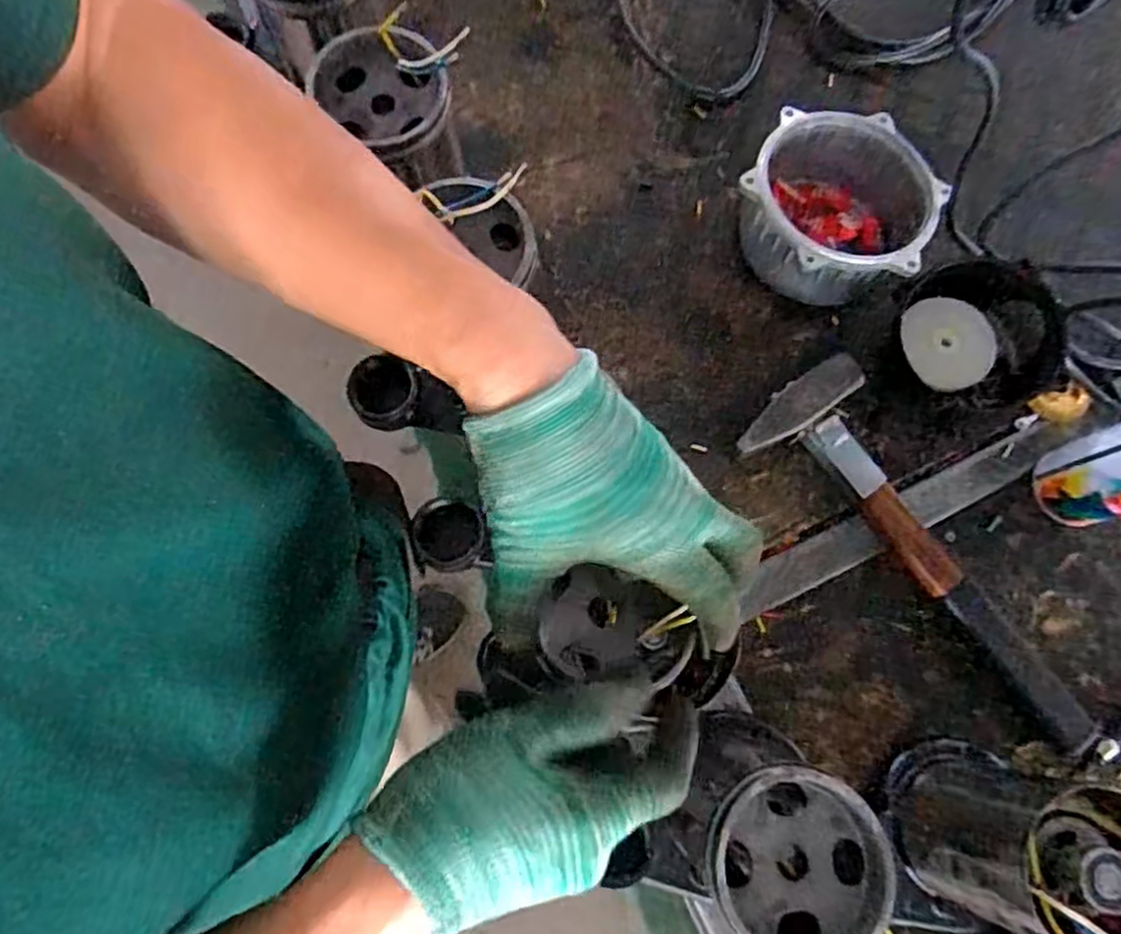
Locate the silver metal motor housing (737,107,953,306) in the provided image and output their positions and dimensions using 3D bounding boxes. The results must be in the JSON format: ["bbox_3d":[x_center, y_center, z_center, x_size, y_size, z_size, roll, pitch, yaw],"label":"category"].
[{"bbox_3d":[0.231,-0.216,0.646,0.148,0.081,0.150,0,74,-2],"label":"silver metal motor housing"}]

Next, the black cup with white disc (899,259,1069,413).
[{"bbox_3d":[0.348,-0.105,0.629,0.120,0.039,0.114,37,101,10],"label":"black cup with white disc"}]

